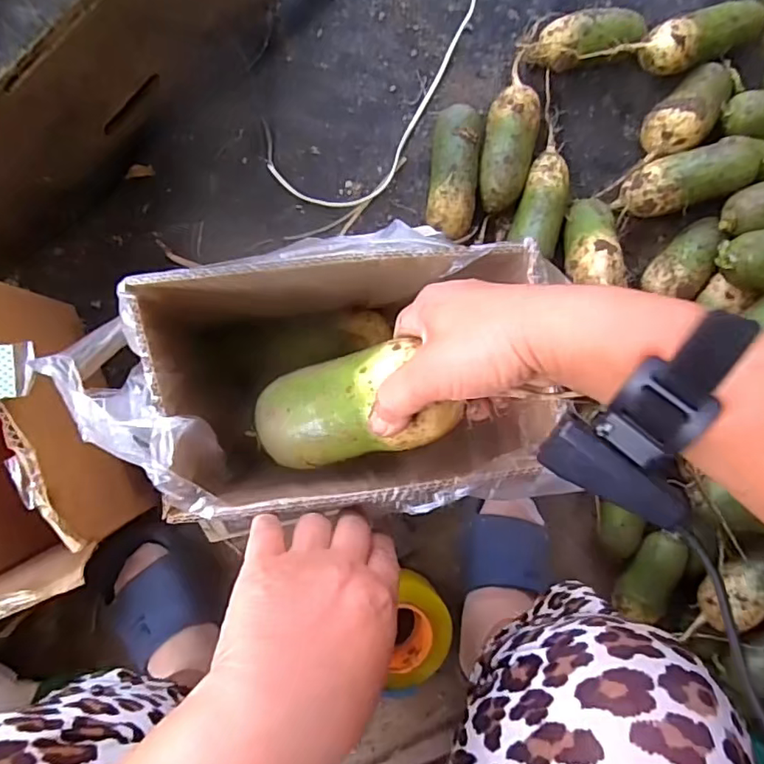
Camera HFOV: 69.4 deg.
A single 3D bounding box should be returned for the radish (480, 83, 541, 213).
[{"bbox_3d":[0.150,-0.278,0.670,0.061,0.059,0.145,7,89,-7],"label":"radish"}]

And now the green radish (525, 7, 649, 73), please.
[{"bbox_3d":[0.249,-0.412,0.673,0.139,0.061,0.071,-9,91,8],"label":"green radish"}]

